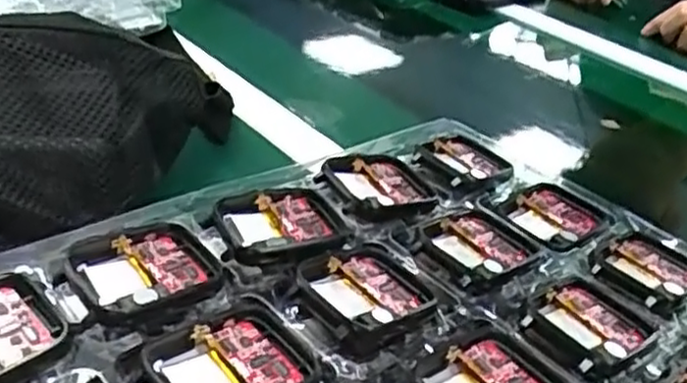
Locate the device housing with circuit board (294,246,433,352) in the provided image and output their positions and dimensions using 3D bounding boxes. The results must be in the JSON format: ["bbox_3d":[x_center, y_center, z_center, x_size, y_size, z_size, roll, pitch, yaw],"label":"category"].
[{"bbox_3d":[0.009,0.034,0.244,0.046,0.012,0.039,-16,39,-34],"label":"device housing with circuit board"}]

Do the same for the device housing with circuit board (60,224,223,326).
[{"bbox_3d":[-0.064,0.024,0.233,0.044,0.006,0.039,-13,37,-30],"label":"device housing with circuit board"}]

